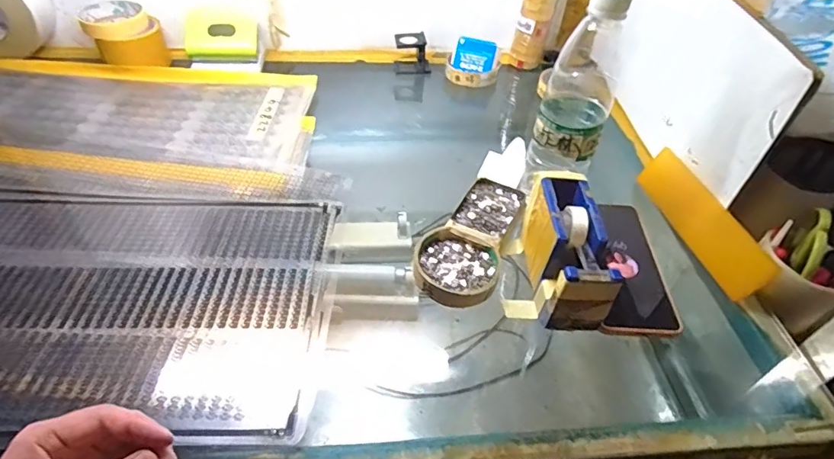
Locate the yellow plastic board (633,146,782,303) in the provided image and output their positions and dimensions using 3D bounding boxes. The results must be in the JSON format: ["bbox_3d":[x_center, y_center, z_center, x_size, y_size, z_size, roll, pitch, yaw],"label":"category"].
[{"bbox_3d":[0.296,-0.008,0.508,0.012,0.053,0.177,15,39,-33],"label":"yellow plastic board"}]

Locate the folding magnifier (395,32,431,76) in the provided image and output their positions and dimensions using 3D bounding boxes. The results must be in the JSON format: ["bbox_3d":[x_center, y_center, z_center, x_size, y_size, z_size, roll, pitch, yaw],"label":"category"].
[{"bbox_3d":[-0.007,-0.269,0.742,0.056,0.057,0.033,-1,46,-2],"label":"folding magnifier"}]

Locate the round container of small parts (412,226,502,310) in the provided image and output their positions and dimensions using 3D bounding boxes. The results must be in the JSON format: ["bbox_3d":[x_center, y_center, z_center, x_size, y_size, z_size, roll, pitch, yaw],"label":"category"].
[{"bbox_3d":[0.037,0.036,0.459,0.079,0.020,0.072,0,45,0],"label":"round container of small parts"}]

